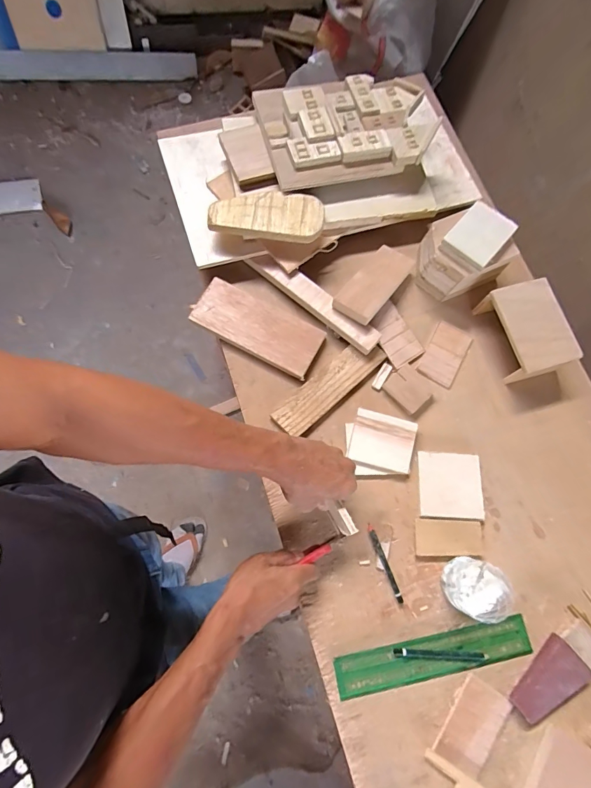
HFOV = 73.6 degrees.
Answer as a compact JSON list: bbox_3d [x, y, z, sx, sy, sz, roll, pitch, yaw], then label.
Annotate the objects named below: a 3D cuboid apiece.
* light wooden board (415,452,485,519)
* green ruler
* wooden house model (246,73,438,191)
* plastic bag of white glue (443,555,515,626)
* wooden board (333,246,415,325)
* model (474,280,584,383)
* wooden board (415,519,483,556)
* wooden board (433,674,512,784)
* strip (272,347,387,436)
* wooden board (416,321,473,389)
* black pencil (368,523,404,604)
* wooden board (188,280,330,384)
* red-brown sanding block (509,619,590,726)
[{"bbox_3d":[0.217,0.129,0.559,0.086,0.011,0.089,3,74,-1],"label":"light wooden board"},{"bbox_3d":[0.176,0.335,0.501,0.251,0.005,0.046,-10,75,-4],"label":"green ruler"},{"bbox_3d":[0.083,-0.428,0.631,0.264,0.030,0.179,-11,74,-7],"label":"wooden house model"},{"bbox_3d":[0.232,0.250,0.506,0.079,0.043,0.068,23,75,5],"label":"plastic bag of white glue"},{"bbox_3d":[0.124,-0.172,0.611,0.060,0.014,0.150,36,65,9],"label":"wooden board"},{"bbox_3d":[0.347,-0.095,0.596,0.094,0.066,0.132,-15,75,-6],"label":"model"},{"bbox_3d":[0.207,0.197,0.535,0.088,0.012,0.046,4,74,0],"label":"wooden board"},{"bbox_3d":[0.219,0.403,0.477,0.065,0.008,0.093,35,76,8],"label":"wooden board"},{"bbox_3d":[0.052,-0.010,0.585,0.188,0.012,0.051,-41,79,-12],"label":"strip"},{"bbox_3d":[0.233,-0.062,0.613,0.056,0.004,0.094,30,75,7],"label":"wooden board"},{"bbox_3d":[0.119,0.227,0.526,0.010,0.008,0.103,-20,75,-7],"label":"black pencil"},{"bbox_3d":[-0.057,-0.102,0.599,0.195,0.011,0.084,28,75,6],"label":"wooden board"},{"bbox_3d":[0.324,0.346,0.489,0.132,0.024,0.055,-38,78,-11],"label":"red-brown sanding block"}]

